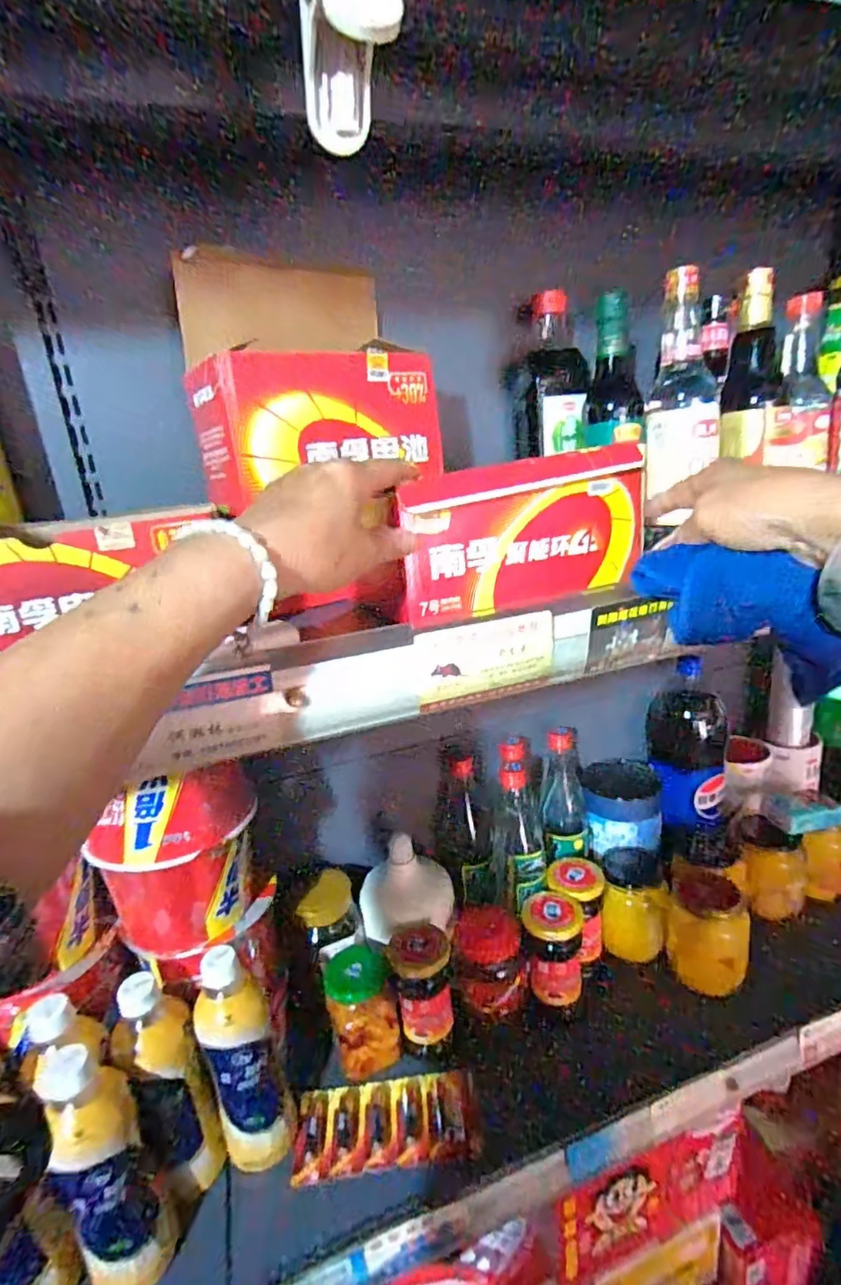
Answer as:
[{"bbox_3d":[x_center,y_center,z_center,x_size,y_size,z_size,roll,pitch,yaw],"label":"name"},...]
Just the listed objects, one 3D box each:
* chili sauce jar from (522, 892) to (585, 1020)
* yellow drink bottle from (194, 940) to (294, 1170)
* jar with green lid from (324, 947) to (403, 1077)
[{"bbox_3d":[0.143,0.338,0.623,0.060,0.114,0.063,-5,18,2],"label":"chili sauce jar"},{"bbox_3d":[-0.156,0.364,0.507,0.058,0.199,0.054,-15,20,-25],"label":"yellow drink bottle"},{"bbox_3d":[-0.063,0.386,0.608,0.064,0.102,0.072,-12,19,-18],"label":"jar with green lid"}]

